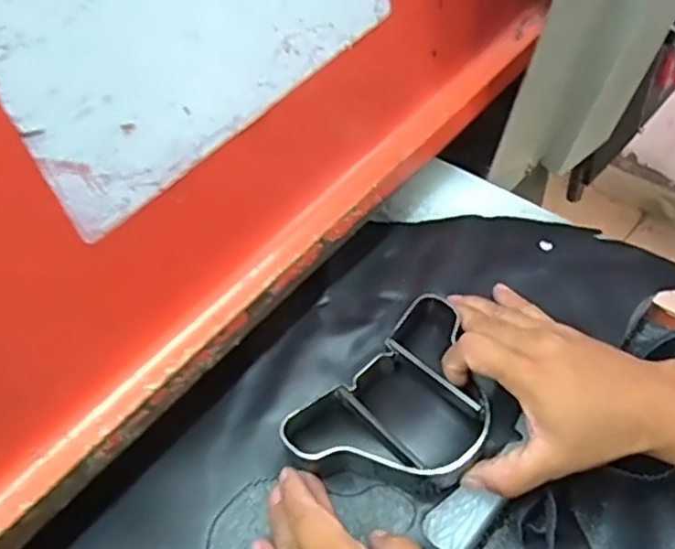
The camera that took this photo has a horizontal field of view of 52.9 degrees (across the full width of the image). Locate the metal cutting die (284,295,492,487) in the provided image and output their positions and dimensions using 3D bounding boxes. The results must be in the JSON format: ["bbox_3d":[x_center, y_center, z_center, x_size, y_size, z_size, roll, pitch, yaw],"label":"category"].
[{"bbox_3d":[0.042,0.089,0.434,0.140,0.037,0.101,-34,60,-21],"label":"metal cutting die"}]

